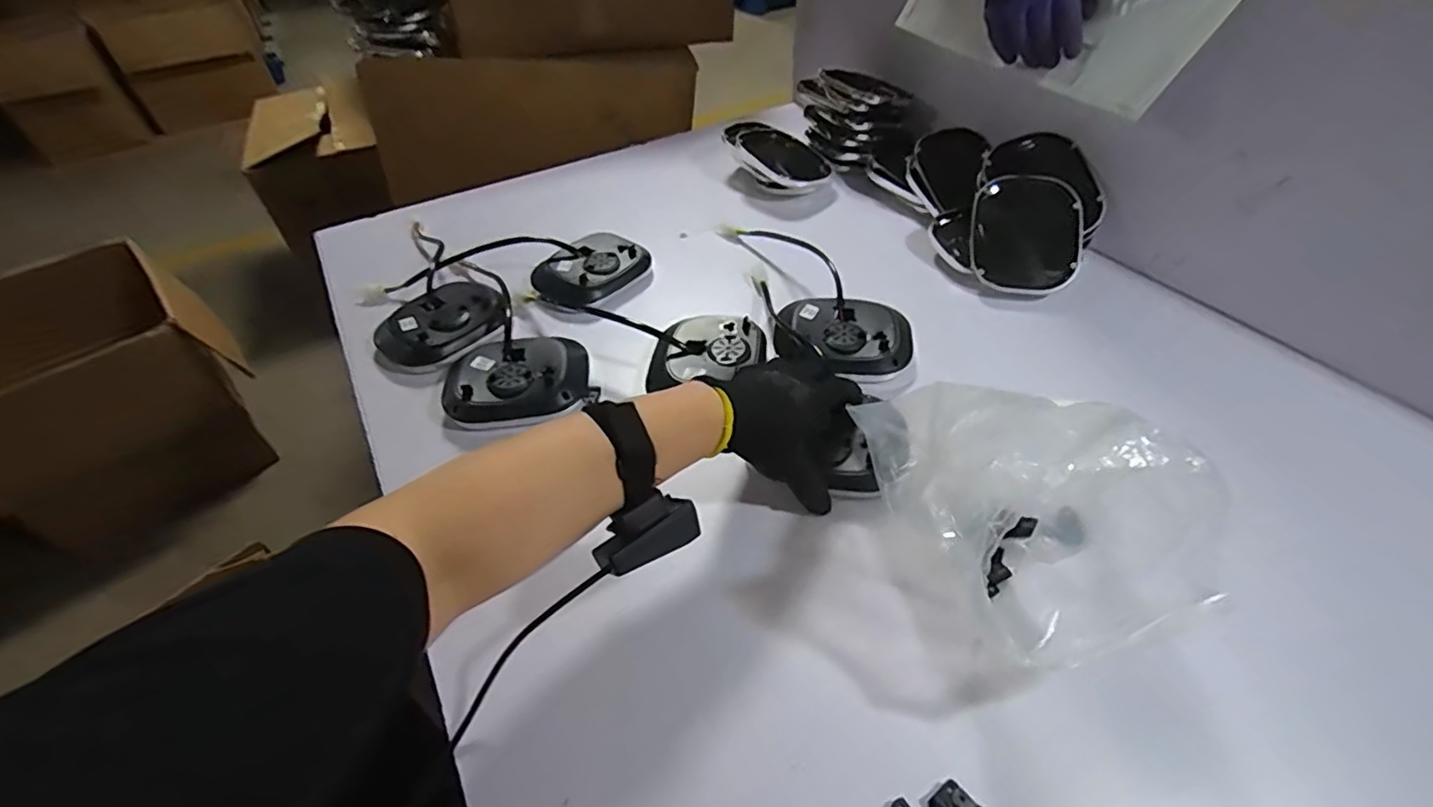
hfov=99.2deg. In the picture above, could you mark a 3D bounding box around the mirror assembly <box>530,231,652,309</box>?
[{"bbox_3d":[-0.154,-0.165,0.752,0.133,0.032,0.100,-36,53,-28],"label":"mirror assembly"}]

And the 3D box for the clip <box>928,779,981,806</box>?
[{"bbox_3d":[0.142,0.241,0.360,0.023,0.007,0.027,-37,55,-26],"label":"clip"}]

